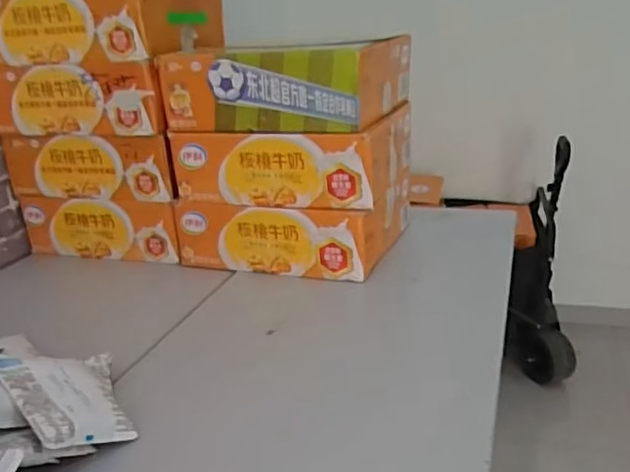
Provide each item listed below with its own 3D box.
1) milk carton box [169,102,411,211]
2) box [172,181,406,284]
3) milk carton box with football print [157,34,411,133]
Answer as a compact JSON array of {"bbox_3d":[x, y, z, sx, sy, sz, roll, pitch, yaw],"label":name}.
[{"bbox_3d":[-0.030,-0.129,0.962,0.310,0.103,0.234,4,22,21],"label":"milk carton box"},{"bbox_3d":[-0.023,-0.031,0.998,0.304,0.102,0.259,7,22,26],"label":"box"},{"bbox_3d":[-0.036,-0.236,0.936,0.304,0.108,0.235,4,22,21],"label":"milk carton box with football print"}]

